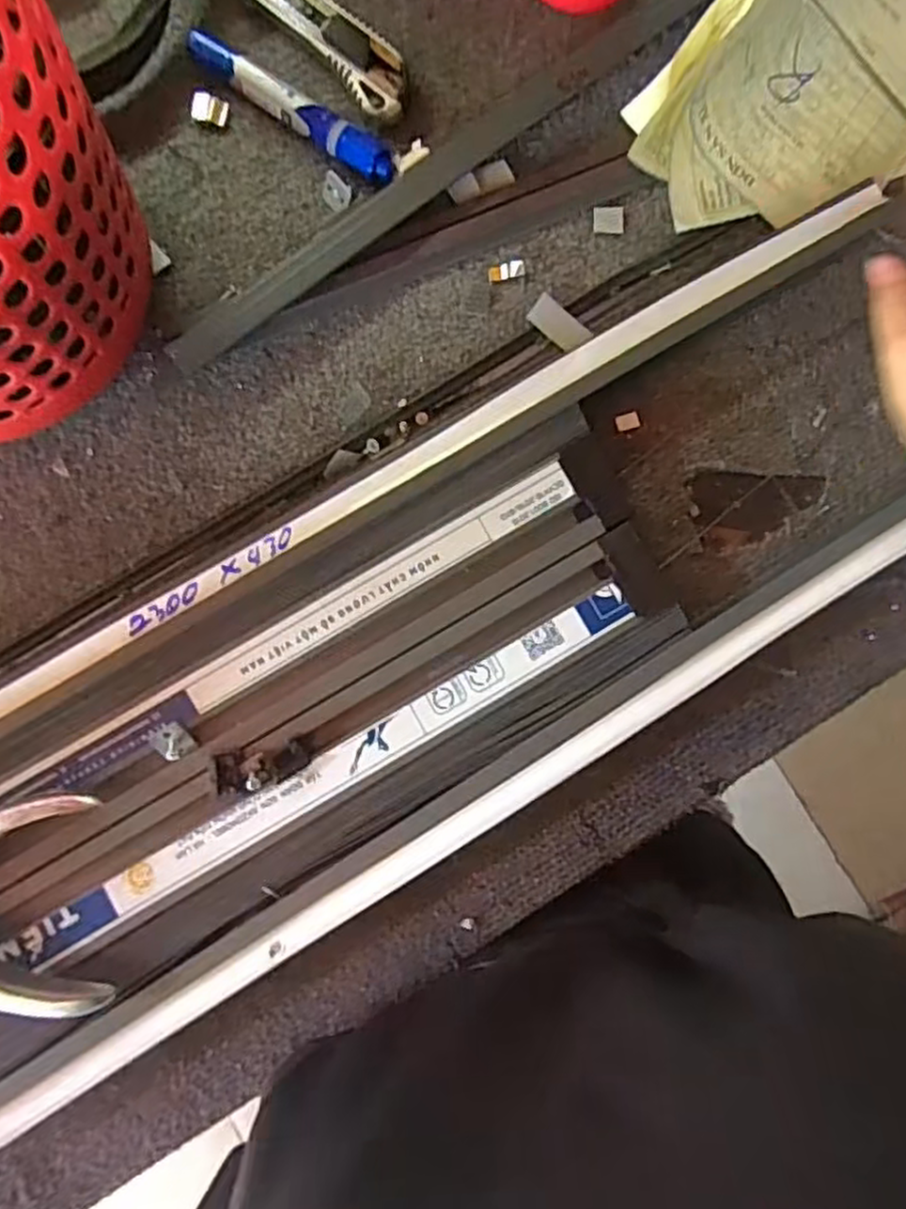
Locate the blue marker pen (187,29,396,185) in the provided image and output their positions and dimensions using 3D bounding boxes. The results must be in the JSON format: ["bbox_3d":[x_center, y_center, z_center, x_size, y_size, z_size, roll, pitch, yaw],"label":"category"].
[{"bbox_3d":[-0.089,-0.275,0.390,0.133,0.012,0.020,36,87,2],"label":"blue marker pen"}]

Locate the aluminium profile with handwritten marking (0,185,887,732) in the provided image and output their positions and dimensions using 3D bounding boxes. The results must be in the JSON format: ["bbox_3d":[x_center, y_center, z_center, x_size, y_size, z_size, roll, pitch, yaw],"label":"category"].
[{"bbox_3d":[-0.109,-0.027,0.369,0.744,0.039,0.039,-31,87,-4],"label":"aluminium profile with handwritten marking"}]

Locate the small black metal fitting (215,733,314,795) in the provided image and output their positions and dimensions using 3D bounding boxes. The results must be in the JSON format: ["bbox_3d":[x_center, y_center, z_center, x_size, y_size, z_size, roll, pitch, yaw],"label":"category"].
[{"bbox_3d":[-0.090,0.078,0.345,0.045,0.014,0.021,-9,87,-1],"label":"small black metal fitting"}]

